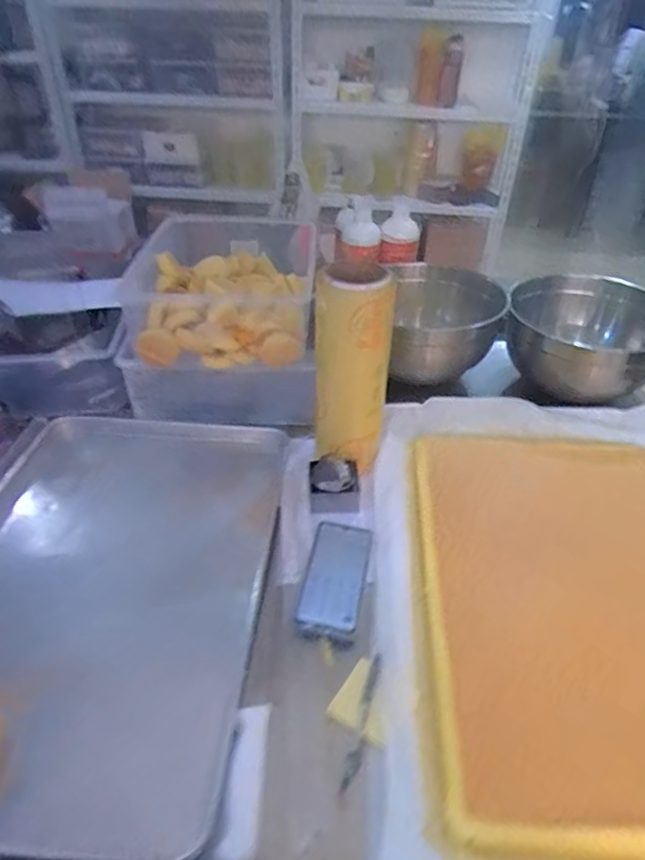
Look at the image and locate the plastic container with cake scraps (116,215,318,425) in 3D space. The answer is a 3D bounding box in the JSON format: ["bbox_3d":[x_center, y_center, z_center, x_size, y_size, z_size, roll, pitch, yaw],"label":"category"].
[{"bbox_3d":[-0.178,-0.229,1.094,0.320,0.230,0.462,1,38,0],"label":"plastic container with cake scraps"}]

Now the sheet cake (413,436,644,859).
[{"bbox_3d":[0.324,0.199,0.698,0.399,0.043,0.561,3,38,2],"label":"sheet cake"}]

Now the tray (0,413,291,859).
[{"bbox_3d":[-0.293,0.180,0.739,0.450,0.049,0.618,5,38,4],"label":"tray"}]

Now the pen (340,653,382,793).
[{"bbox_3d":[0.043,0.295,0.591,0.014,0.008,0.139,12,40,13],"label":"pen"}]

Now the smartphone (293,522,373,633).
[{"bbox_3d":[0.018,0.180,0.731,0.073,0.008,0.152,8,39,9],"label":"smartphone"}]

